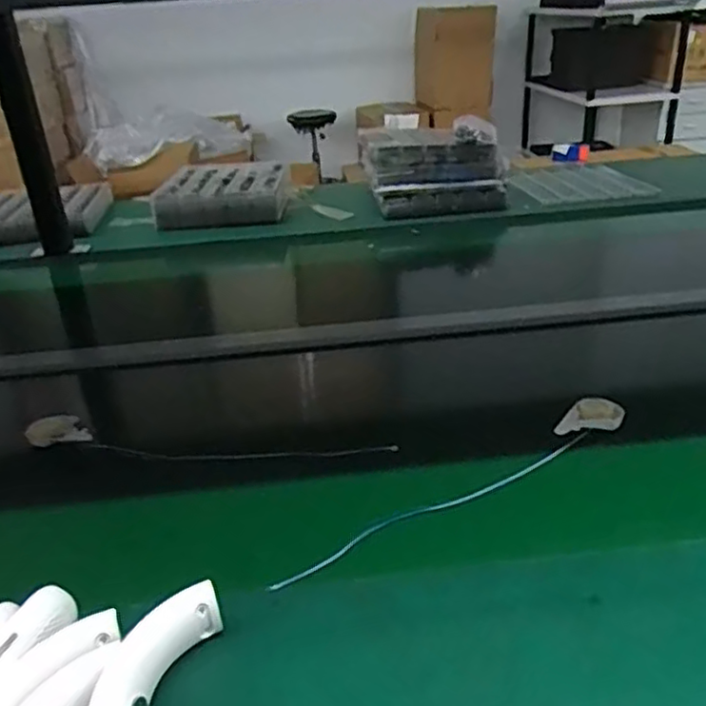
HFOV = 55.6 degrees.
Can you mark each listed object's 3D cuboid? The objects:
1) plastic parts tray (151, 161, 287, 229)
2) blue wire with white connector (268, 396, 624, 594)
[{"bbox_3d":[-0.281,-0.344,1.445,0.288,0.073,0.344,-6,28,-3],"label":"plastic parts tray"},{"bbox_3d":[0.104,0.111,0.571,0.381,0.011,0.043,-21,32,-31],"label":"blue wire with white connector"}]

